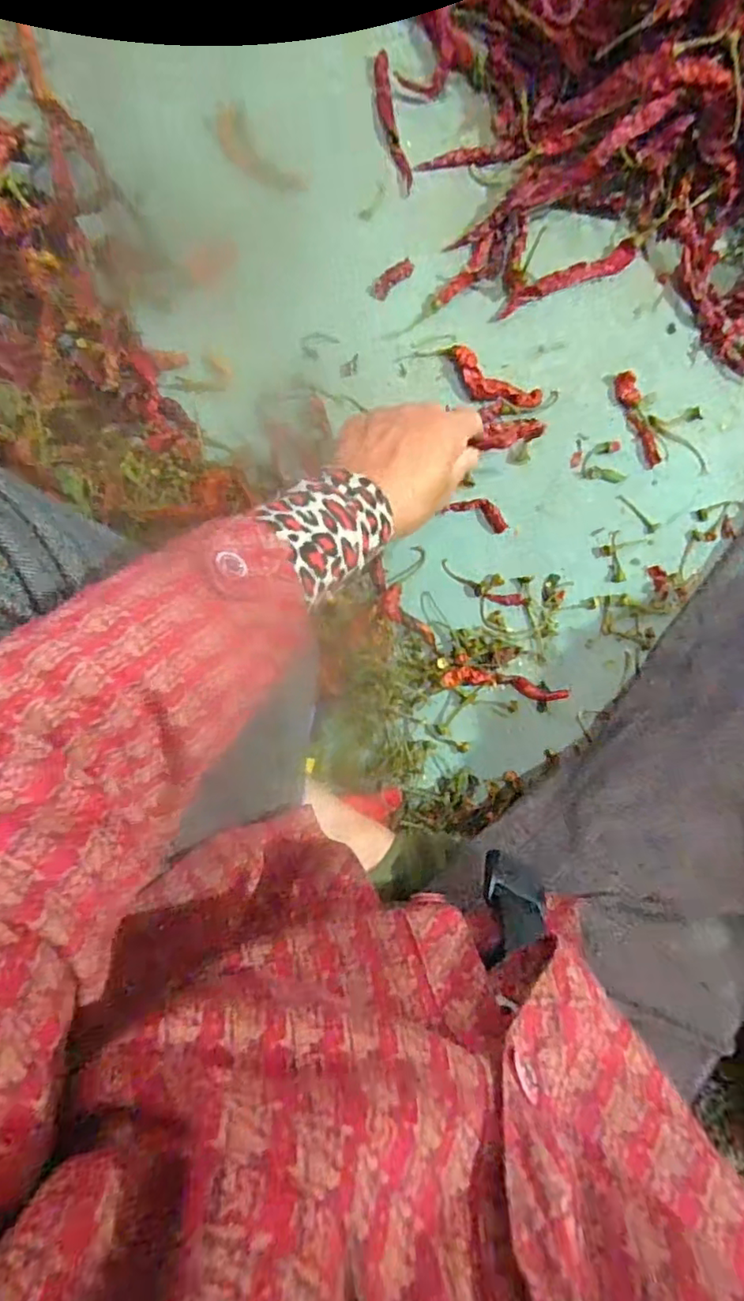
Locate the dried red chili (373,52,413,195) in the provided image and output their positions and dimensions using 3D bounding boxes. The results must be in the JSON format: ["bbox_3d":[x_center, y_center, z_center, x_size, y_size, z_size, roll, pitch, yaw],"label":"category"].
[{"bbox_3d":[0.015,-0.398,0.454,0.015,0.007,0.097,-14,93,-8],"label":"dried red chili"}]

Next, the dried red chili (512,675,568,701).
[{"bbox_3d":[0.131,0.032,0.475,0.048,0.009,0.014,17,88,-9],"label":"dried red chili"}]

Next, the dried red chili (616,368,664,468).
[{"bbox_3d":[0.217,-0.186,0.485,0.018,0.012,0.076,-25,94,-8],"label":"dried red chili"}]

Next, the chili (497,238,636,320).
[{"bbox_3d":[0.156,-0.293,0.474,0.125,0.009,0.018,-28,95,-7],"label":"chili"}]

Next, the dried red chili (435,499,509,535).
[{"bbox_3d":[0.082,-0.107,0.467,0.054,0.006,0.021,18,88,-8],"label":"dried red chili"}]

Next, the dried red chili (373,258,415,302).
[{"bbox_3d":[0.016,-0.281,0.453,0.038,0.004,0.015,-45,97,-6],"label":"dried red chili"}]

